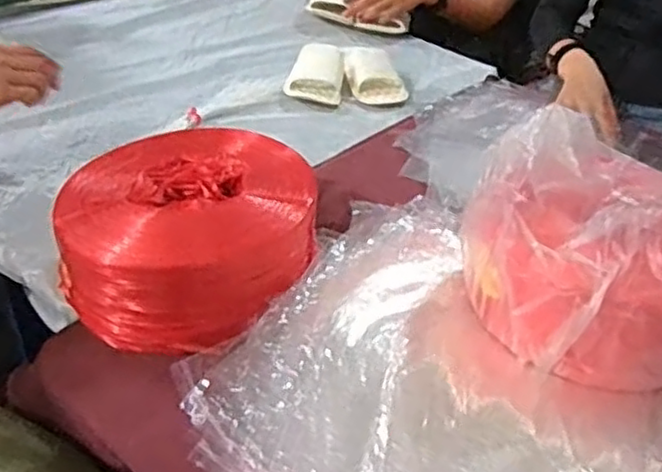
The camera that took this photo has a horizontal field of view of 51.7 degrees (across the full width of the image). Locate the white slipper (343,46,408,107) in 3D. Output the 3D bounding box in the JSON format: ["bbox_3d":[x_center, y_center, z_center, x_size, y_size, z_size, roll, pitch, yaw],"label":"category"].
[{"bbox_3d":[0.079,-0.294,1.247,0.104,0.039,0.159,0,38,-5],"label":"white slipper"}]

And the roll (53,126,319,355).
[{"bbox_3d":[-0.152,-0.001,0.755,0.241,0.138,0.222,3,38,-2],"label":"roll"}]

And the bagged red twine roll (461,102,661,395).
[{"bbox_3d":[0.282,0.007,0.717,0.249,0.170,0.260,3,38,-2],"label":"bagged red twine roll"}]

